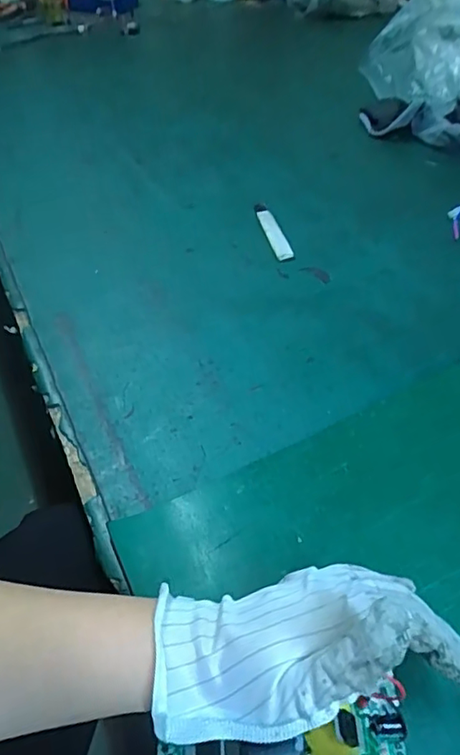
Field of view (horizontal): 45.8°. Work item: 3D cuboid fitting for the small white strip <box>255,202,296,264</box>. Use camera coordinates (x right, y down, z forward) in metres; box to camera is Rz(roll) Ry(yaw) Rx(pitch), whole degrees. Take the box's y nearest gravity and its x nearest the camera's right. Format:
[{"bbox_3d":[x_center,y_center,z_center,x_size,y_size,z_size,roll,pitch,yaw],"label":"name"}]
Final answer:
[{"bbox_3d":[0.054,-0.189,0.697,0.024,0.005,0.136,-10,46,-7],"label":"small white strip"}]

